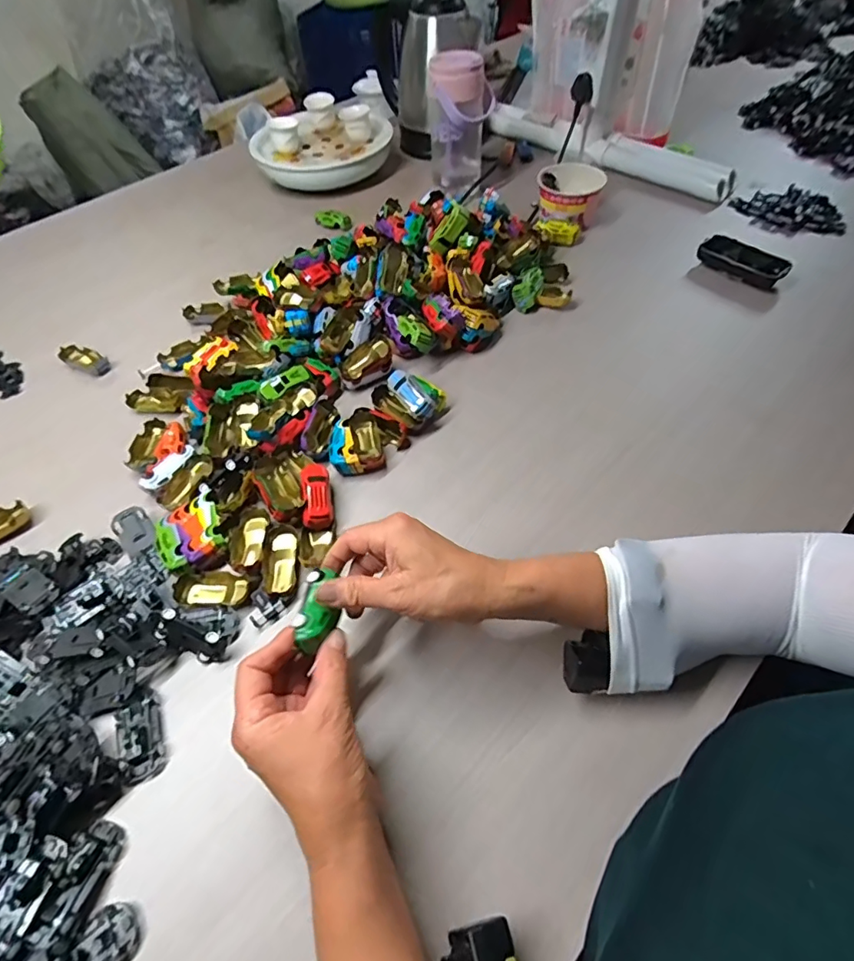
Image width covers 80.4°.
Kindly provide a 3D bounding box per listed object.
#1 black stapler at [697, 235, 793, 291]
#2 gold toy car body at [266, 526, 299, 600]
[{"bbox_3d":[0.399,-0.279,0.642,0.106,0.027,0.043,35,64,24],"label":"black stapler"},{"bbox_3d":[-0.130,0.073,0.458,0.029,0.016,0.067,-8,55,-2],"label":"gold toy car body"}]

